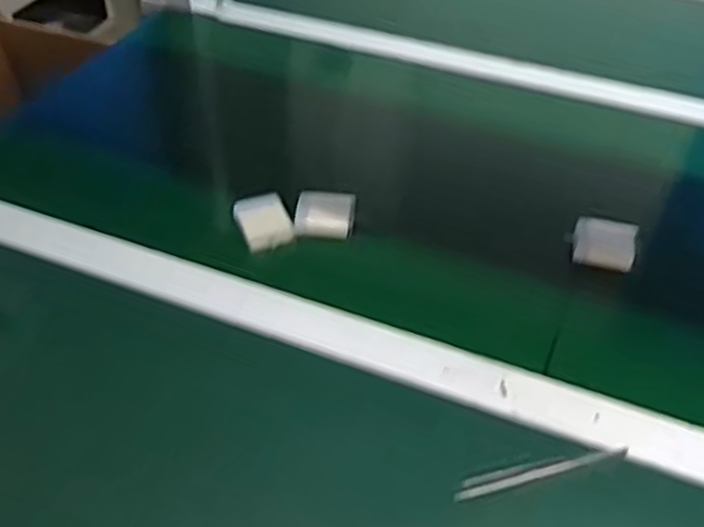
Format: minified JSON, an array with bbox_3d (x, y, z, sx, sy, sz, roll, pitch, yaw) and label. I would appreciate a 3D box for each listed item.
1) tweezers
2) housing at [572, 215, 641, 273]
[{"bbox_3d":[0.122,0.131,0.450,0.115,0.009,0.011,-10,46,-10],"label":"tweezers"},{"bbox_3d":[0.216,-0.016,0.603,0.050,0.020,0.042,14,47,13],"label":"housing"}]

